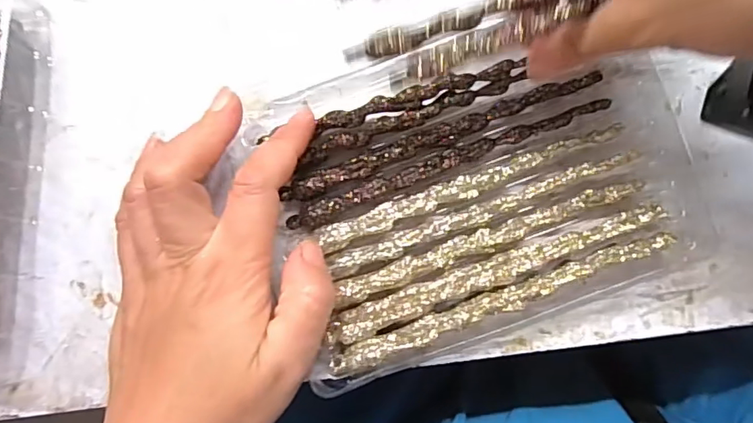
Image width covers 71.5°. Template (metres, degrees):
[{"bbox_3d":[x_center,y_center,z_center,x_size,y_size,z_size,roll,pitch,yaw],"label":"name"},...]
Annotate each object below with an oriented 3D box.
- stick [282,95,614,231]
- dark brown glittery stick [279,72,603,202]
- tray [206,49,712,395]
[{"bbox_3d":[0.031,-0.023,0.235,0.148,0.004,0.011,-22,86,-1],"label":"stick"},{"bbox_3d":[0.029,-0.036,0.239,0.148,0.006,0.011,-21,86,-1],"label":"dark brown glittery stick"},{"bbox_3d":[0.047,-0.012,0.235,0.194,0.025,0.130,-17,86,0],"label":"tray"}]

